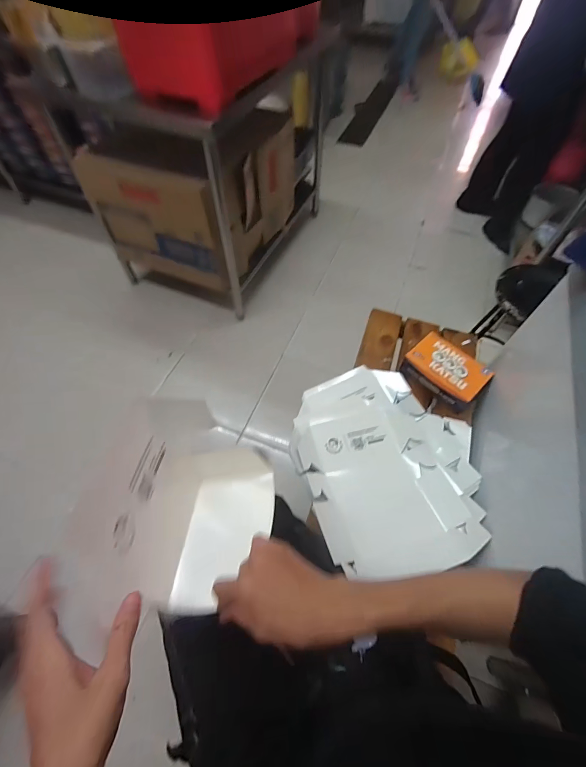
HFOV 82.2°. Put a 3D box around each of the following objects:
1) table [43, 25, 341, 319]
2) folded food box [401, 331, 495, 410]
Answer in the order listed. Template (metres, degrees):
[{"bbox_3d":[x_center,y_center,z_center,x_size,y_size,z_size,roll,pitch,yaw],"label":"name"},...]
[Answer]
[{"bbox_3d":[-0.337,-0.947,1.499,0.658,0.759,1.114,19,59,11],"label":"table"},{"bbox_3d":[0.371,-0.028,0.824,0.179,0.066,0.123,40,66,22],"label":"folded food box"}]

